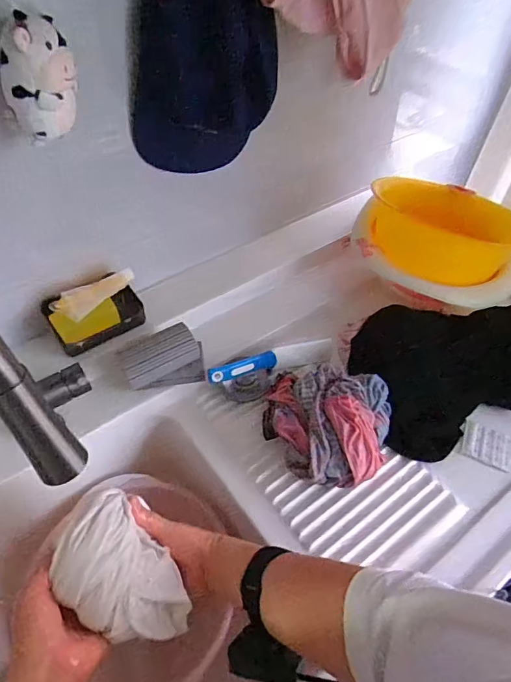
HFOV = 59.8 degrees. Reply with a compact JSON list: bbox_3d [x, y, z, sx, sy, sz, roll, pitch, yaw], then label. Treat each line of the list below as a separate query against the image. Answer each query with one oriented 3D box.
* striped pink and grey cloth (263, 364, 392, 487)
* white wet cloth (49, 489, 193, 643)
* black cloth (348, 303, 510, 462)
[{"bbox_3d":[0.094,0.104,0.589,0.158,0.075,0.153,7,50,4],"label":"striped pink and grey cloth"},{"bbox_3d":[-0.133,0.228,0.437,0.137,0.083,0.089,37,58,26],"label":"white wet cloth"},{"bbox_3d":[0.282,0.020,0.637,0.255,0.102,0.205,-17,52,-15],"label":"black cloth"}]

